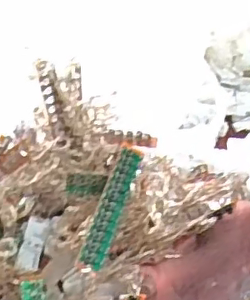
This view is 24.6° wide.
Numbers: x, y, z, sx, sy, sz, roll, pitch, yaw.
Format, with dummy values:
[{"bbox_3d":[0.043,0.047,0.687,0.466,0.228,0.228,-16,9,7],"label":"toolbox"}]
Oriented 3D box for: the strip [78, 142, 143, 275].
[{"bbox_3d":[-0.010,0.044,0.469,0.019,0.010,0.127,14,51,8],"label":"strip"}]

